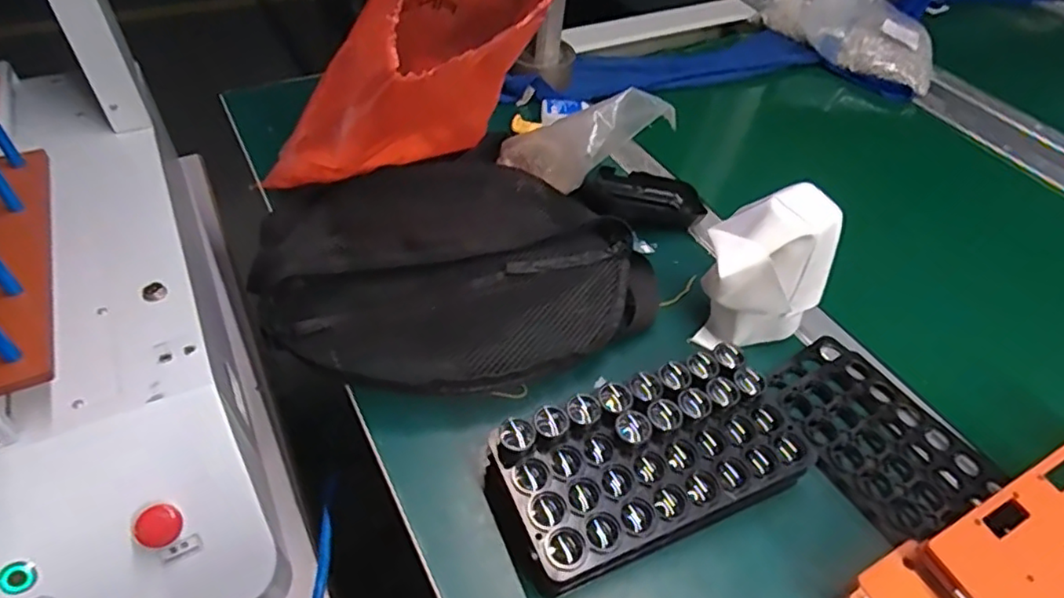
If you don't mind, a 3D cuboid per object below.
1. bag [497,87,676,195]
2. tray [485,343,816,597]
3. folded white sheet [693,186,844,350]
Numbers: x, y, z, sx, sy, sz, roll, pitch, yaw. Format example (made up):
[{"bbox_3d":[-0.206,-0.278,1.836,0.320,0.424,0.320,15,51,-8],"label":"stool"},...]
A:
[{"bbox_3d":[0.037,-0.134,0.549,0.166,0.066,0.089,-16,29,45],"label":"bag"},{"bbox_3d":[0.075,0.108,0.400,0.195,0.056,0.096,-16,51,-18],"label":"tray"},{"bbox_3d":[0.177,-0.022,0.472,0.099,0.114,0.063,-2,48,-7],"label":"folded white sheet"}]

